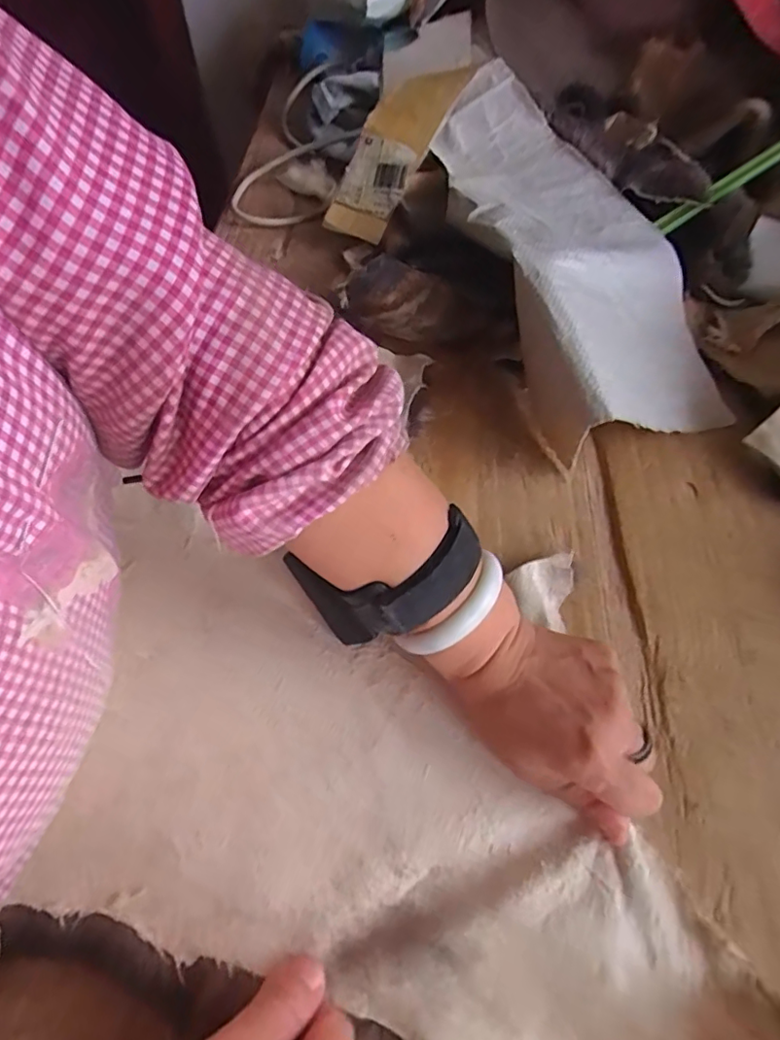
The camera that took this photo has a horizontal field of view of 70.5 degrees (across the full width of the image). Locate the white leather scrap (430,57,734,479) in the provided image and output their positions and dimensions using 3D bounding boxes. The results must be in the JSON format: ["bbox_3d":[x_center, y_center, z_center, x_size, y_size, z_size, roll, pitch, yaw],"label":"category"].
[{"bbox_3d":[0.157,-0.230,0.486,0.178,0.110,0.381,-15,58,-11],"label":"white leather scrap"}]

